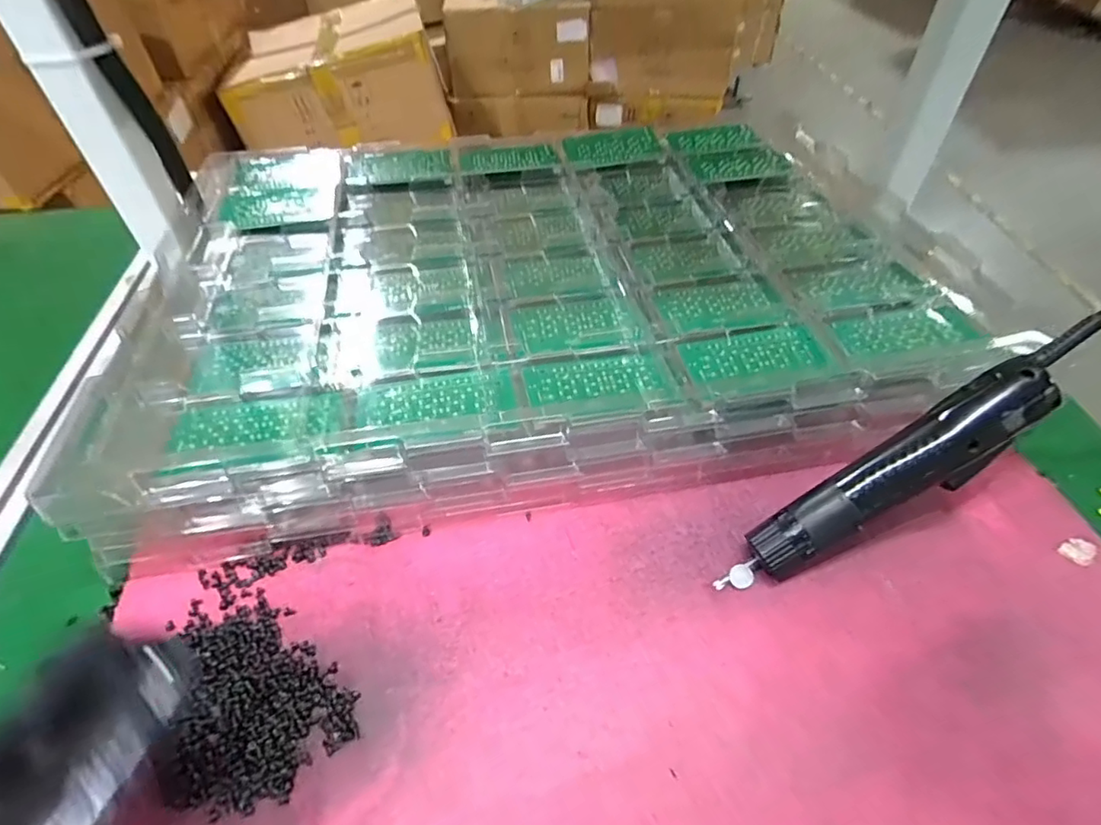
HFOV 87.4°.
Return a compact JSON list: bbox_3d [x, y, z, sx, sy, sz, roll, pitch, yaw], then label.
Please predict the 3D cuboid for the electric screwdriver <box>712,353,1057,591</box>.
[{"bbox_3d":[0.206,0.043,0.357,0.222,0.036,0.037,-34,48,4],"label":"electric screwdriver"}]

